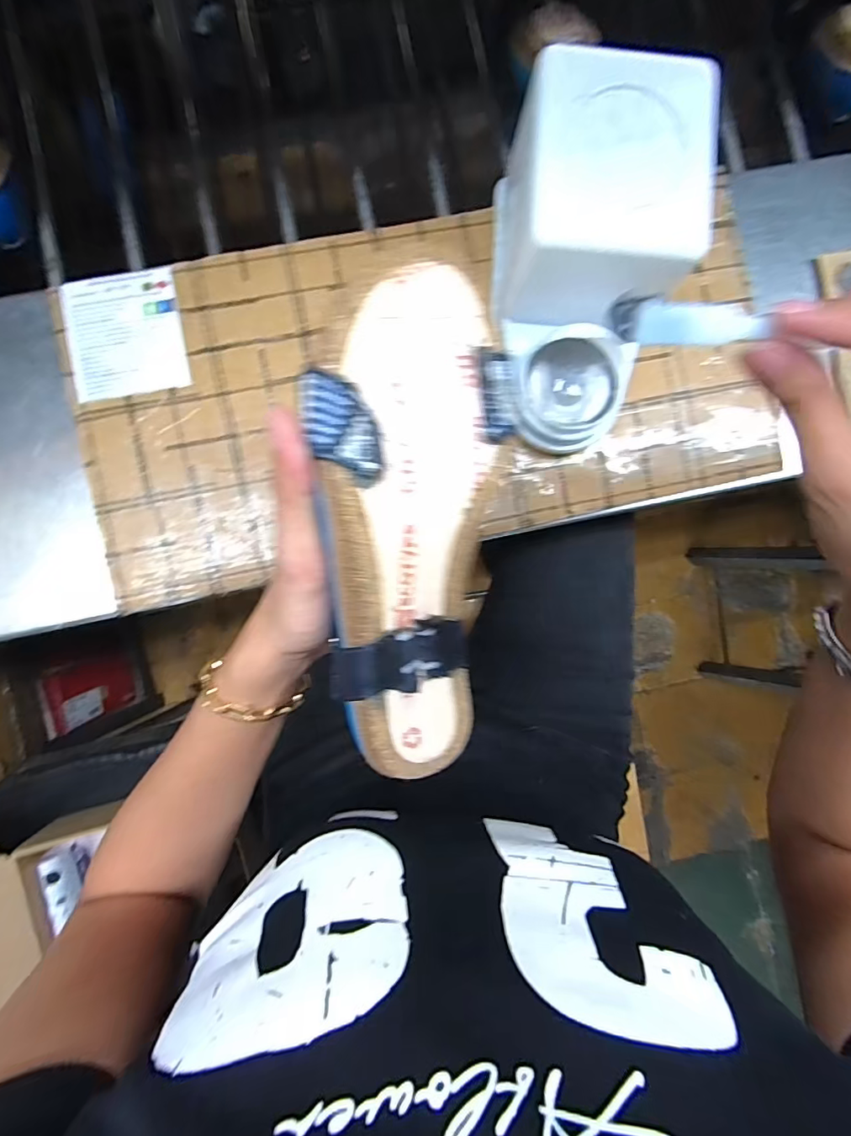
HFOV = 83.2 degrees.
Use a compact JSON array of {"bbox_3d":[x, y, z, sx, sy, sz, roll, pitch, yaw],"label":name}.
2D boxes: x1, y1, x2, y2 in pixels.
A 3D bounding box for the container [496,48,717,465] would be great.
[{"bbox_3d":[0.093,-0.175,0.303,0.107,0.111,0.186,4,89,-3],"label":"container"}]

